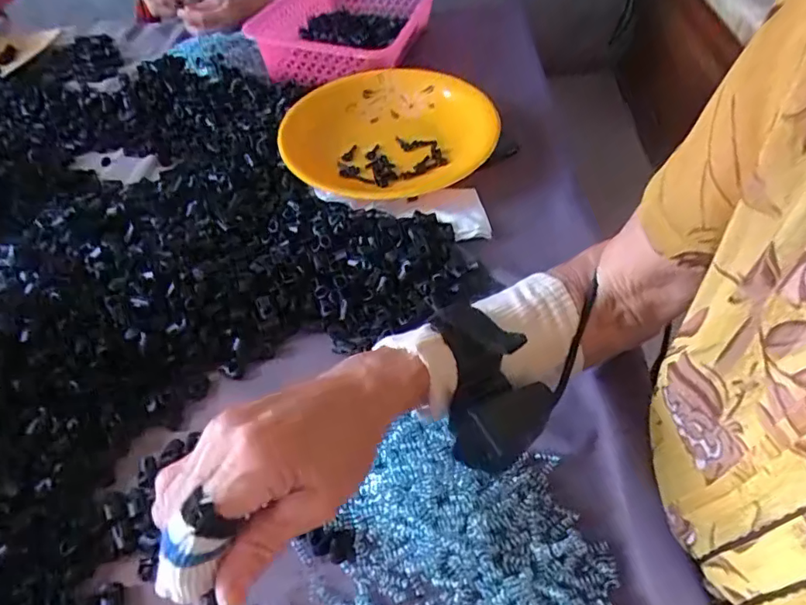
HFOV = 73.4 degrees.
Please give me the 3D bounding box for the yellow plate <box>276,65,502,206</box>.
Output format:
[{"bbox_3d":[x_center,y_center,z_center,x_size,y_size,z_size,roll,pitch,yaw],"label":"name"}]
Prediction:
[{"bbox_3d":[-0.014,-0.192,0.626,0.228,0.045,0.242,-1,49,1],"label":"yellow plate"}]

